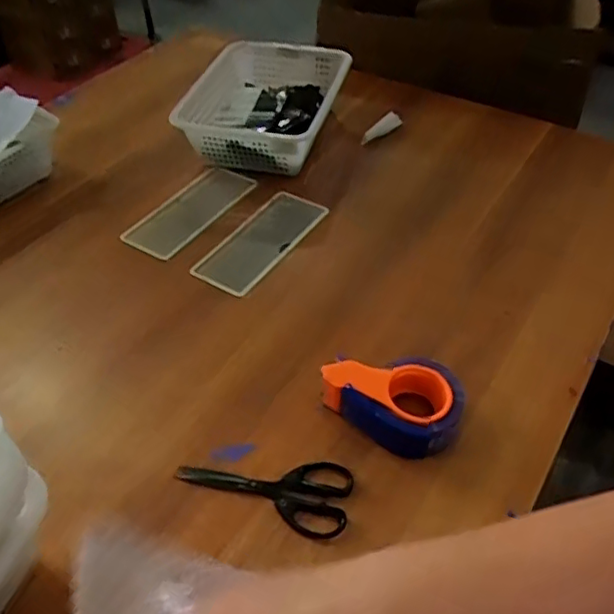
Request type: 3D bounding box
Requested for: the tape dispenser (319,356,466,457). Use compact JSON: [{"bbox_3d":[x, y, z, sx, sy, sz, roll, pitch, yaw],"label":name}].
[{"bbox_3d":[0.106,0.100,0.725,0.160,0.078,0.106,27,52,25],"label":"tape dispenser"}]

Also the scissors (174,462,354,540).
[{"bbox_3d":[-0.046,0.194,0.683,0.193,0.010,0.083,15,48,15],"label":"scissors"}]

